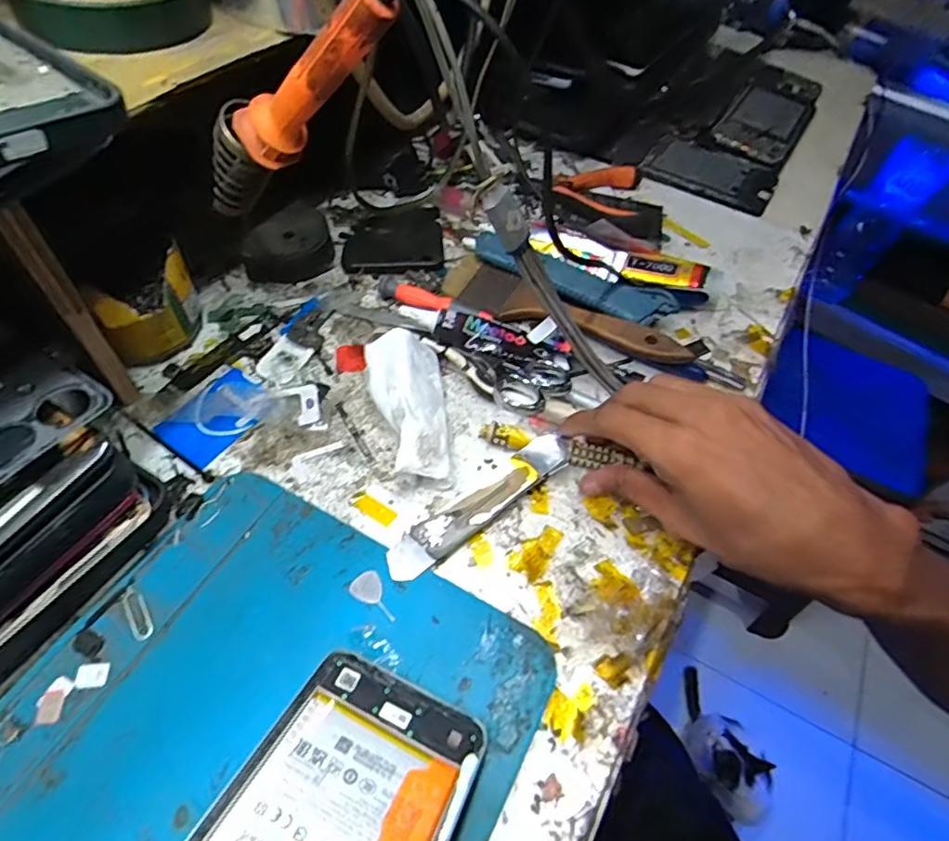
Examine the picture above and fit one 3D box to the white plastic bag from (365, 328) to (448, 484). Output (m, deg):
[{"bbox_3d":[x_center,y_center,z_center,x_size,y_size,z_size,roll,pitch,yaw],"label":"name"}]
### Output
[{"bbox_3d":[-0.038,-0.009,0.326,0.042,0.031,0.095,-4,54,-7],"label":"white plastic bag"}]

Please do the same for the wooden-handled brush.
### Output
[{"bbox_3d":[0.056,-0.068,0.380,0.170,0.022,0.034,27,56,15],"label":"wooden-handled brush"}]

